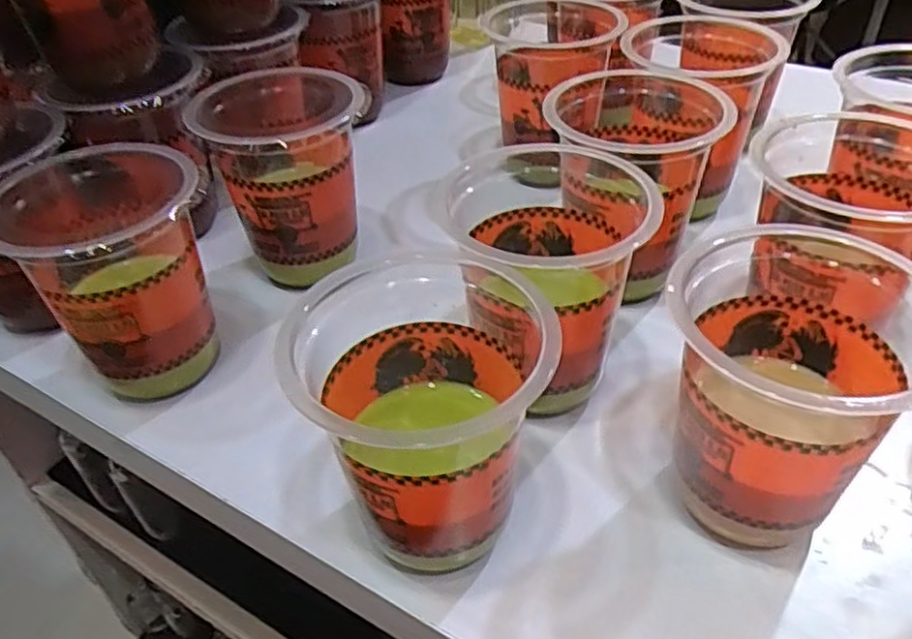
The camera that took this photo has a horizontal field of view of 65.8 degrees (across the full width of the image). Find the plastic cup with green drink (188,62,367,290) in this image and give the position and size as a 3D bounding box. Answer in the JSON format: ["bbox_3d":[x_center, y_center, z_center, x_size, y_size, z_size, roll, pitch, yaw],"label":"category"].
[{"bbox_3d":[-0.092,-0.077,0.398,0.090,0.102,0.102,-11,42,-8],"label":"plastic cup with green drink"}]

